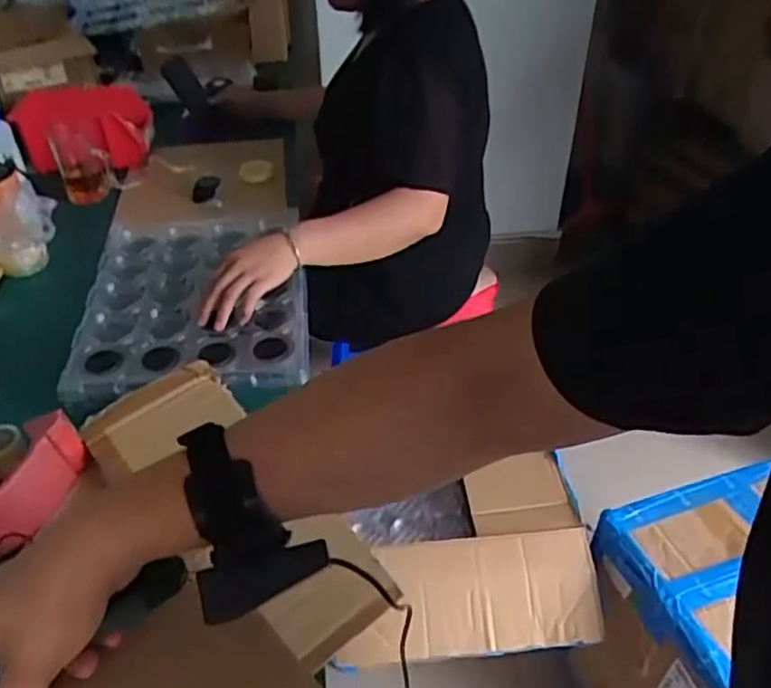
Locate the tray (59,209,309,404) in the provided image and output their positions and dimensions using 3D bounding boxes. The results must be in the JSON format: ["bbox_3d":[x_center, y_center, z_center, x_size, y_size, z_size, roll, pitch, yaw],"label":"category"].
[{"bbox_3d":[-0.274,-0.069,1.020,0.314,0.037,0.385,-6,41,-6],"label":"tray"}]

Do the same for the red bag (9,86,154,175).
[{"bbox_3d":[-0.576,-0.404,1.345,0.253,0.111,0.299,-15,42,-16],"label":"red bag"}]

